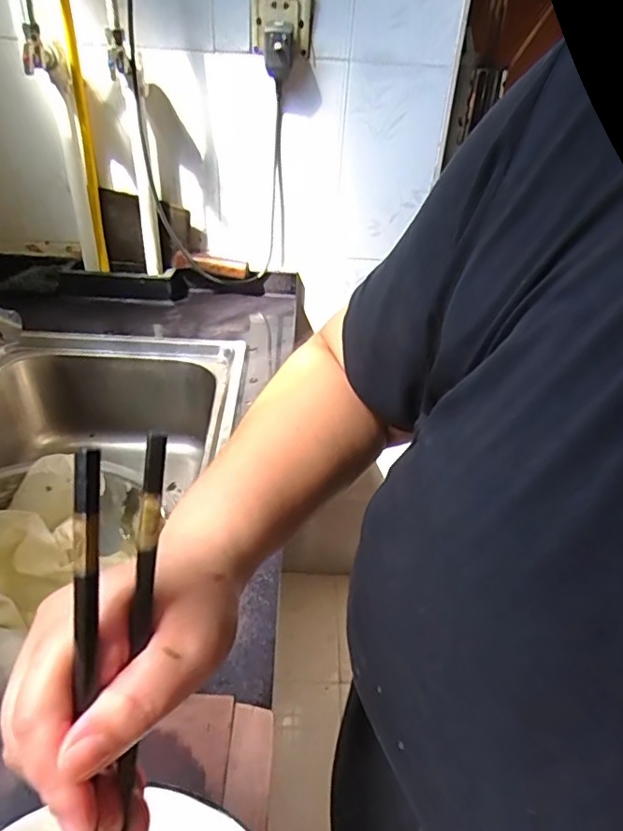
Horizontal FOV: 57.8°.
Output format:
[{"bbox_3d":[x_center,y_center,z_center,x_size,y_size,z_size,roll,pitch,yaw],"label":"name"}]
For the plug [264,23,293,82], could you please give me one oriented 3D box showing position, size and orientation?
[{"bbox_3d":[-0.046,-0.500,0.777,0.039,0.066,0.041,1,36,-4],"label":"plug"}]

